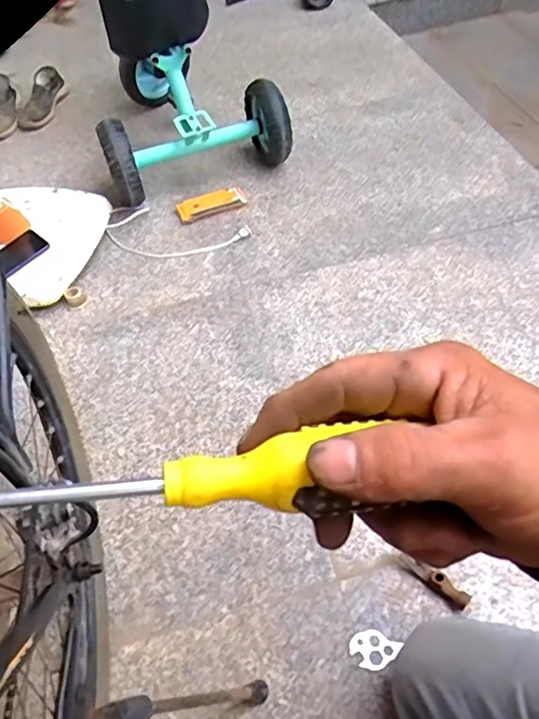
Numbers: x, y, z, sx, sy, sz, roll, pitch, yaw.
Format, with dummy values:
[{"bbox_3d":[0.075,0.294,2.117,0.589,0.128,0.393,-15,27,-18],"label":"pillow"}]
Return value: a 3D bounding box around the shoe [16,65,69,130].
[{"bbox_3d":[-0.667,-0.777,1.603,0.105,0.070,0.255,-1,52,7],"label":"shoe"}]

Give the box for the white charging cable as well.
[{"bbox_3d":[-0.215,-0.290,1.265,0.326,0.017,0.138,12,55,17],"label":"white charging cable"}]

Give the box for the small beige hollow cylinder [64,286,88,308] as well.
[{"bbox_3d":[-0.408,-0.134,1.148,0.041,0.027,0.040,-29,54,-14],"label":"small beige hollow cylinder"}]

